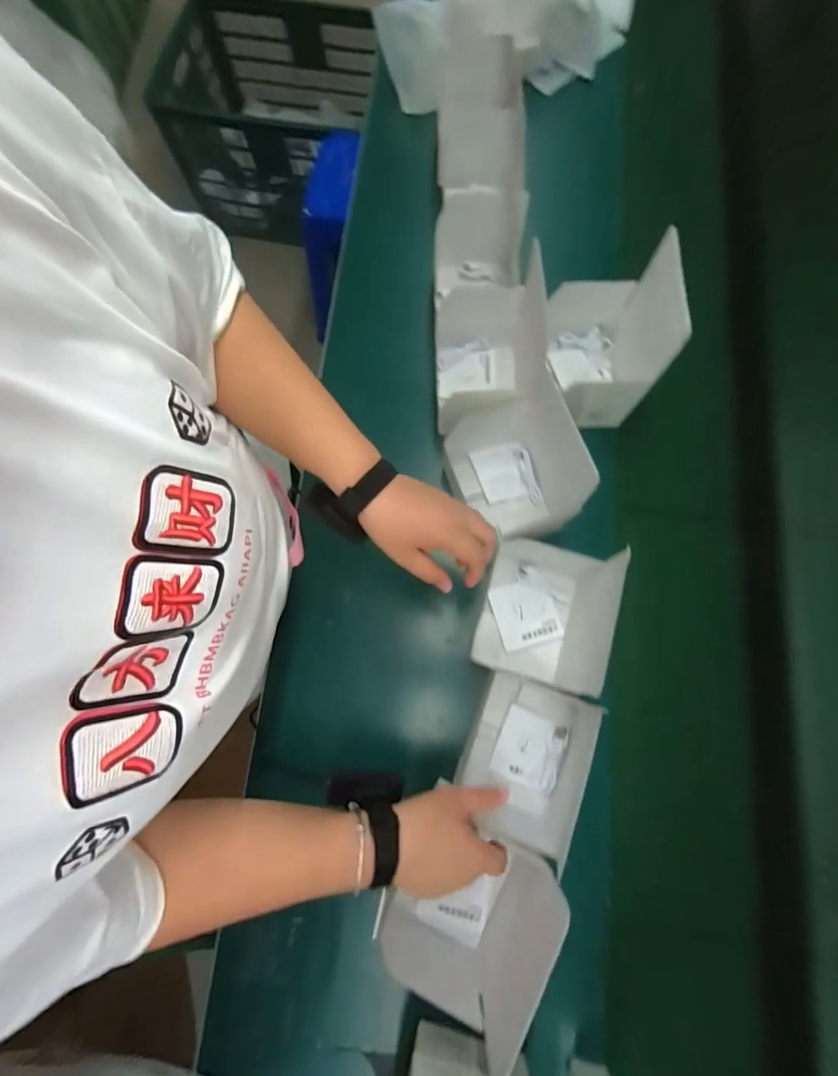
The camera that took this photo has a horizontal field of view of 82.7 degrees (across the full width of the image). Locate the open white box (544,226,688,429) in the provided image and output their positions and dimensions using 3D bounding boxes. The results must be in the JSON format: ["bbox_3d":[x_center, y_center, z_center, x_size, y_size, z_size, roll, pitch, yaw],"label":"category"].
[{"bbox_3d":[0.239,-0.253,0.617,0.120,0.200,0.166,-6,70,-4],"label":"open white box"}]

